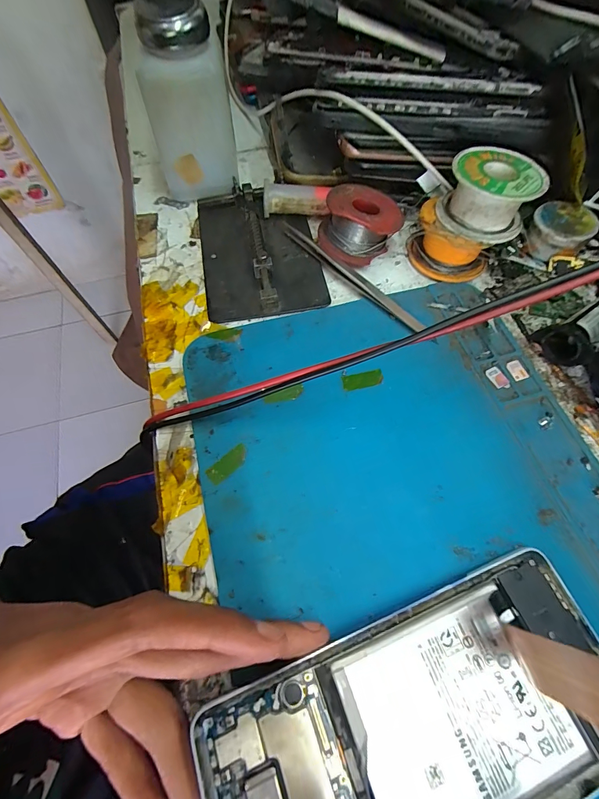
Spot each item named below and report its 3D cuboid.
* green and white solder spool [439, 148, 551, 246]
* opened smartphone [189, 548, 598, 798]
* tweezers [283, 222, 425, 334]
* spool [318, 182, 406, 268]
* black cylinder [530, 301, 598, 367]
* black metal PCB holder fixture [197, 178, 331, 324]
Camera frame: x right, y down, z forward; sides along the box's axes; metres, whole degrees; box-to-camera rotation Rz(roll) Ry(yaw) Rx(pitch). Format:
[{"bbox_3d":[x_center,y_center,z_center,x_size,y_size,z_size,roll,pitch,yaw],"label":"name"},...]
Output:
[{"bbox_3d":[0.114,-0.123,0.215,0.051,0.033,0.051,0,63,0],"label":"green and white solder spool"},{"bbox_3d":[0.046,0.118,0.126,0.152,0.007,0.073,-18,64,-11],"label":"opened smartphone"},{"bbox_3d":[0.033,-0.084,0.239,0.120,0.013,0.010,41,71,19],"label":"tweezers"},{"bbox_3d":[0.043,-0.118,0.241,0.046,0.034,0.047,0,63,0],"label":"spool"},{"bbox_3d":[0.176,-0.047,0.213,0.073,0.022,0.027,-32,68,-15],"label":"black cylinder"},{"bbox_3d":[-0.028,-0.106,0.246,0.078,0.016,0.113,-9,63,-6],"label":"black metal PCB holder fixture"}]

